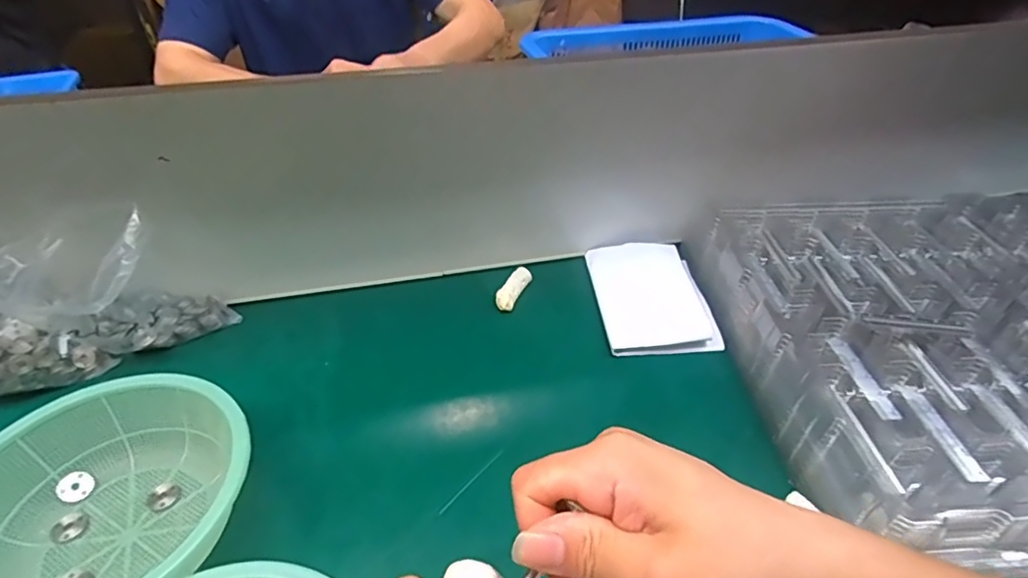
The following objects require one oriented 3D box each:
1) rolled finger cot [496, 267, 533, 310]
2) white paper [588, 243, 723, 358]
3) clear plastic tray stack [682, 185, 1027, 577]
[{"bbox_3d":[0.000,0.000,0.583,0.021,0.018,0.057,17,39,19],"label":"rolled finger cot"},{"bbox_3d":[0.140,0.007,0.570,0.106,0.016,0.150,-6,42,0],"label":"white paper"},{"bbox_3d":[0.430,0.043,0.494,0.457,0.068,0.390,-3,41,-3],"label":"clear plastic tray stack"}]

